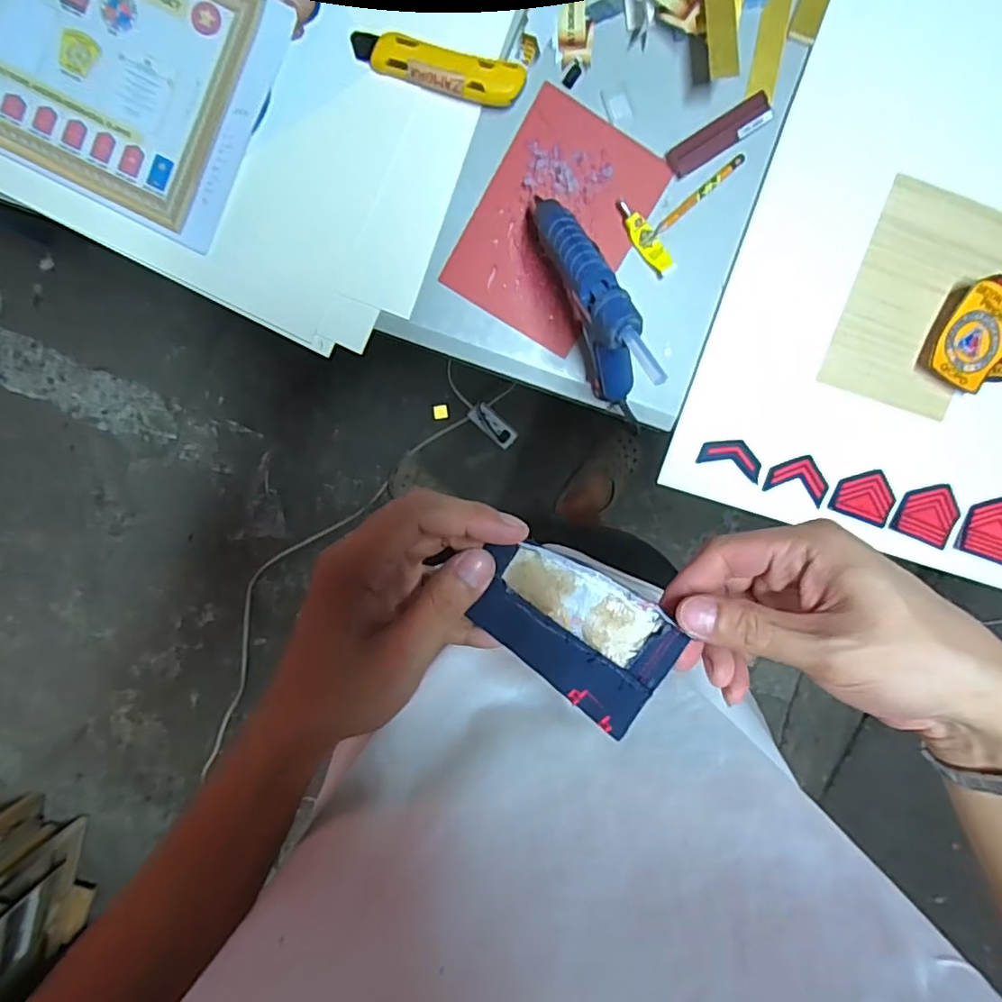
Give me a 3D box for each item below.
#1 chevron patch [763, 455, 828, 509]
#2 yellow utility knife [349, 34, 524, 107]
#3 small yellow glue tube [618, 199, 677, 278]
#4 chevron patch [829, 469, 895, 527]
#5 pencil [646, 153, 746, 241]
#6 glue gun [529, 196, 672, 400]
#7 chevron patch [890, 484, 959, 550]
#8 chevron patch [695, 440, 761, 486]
[{"bbox_3d":[0.298,-0.023,0.606,0.063,0.006,0.043,16,105,-4],"label":"chevron patch"},{"bbox_3d":[-0.054,-0.369,0.518,0.145,0.024,0.032,12,98,-5],"label":"yellow utility knife"},{"bbox_3d":[0.133,-0.242,0.560,0.022,0.005,0.077,-36,99,3],"label":"small yellow glue tube"},{"bbox_3d":[0.367,-0.006,0.612,0.064,0.006,0.051,18,105,-6],"label":"chevron patch"},{"bbox_3d":[0.180,-0.279,0.558,0.106,0.008,0.009,-40,99,3],"label":"pencil"},{"bbox_3d":[0.074,-0.168,0.499,0.035,0.146,0.178,-23,100,1],"label":"glue gun"},{"bbox_3d":[0.436,0.011,0.618,0.062,0.008,0.058,20,103,-3],"label":"chevron patch"},{"bbox_3d":[0.230,-0.043,0.599,0.066,0.005,0.032,17,98,-6],"label":"chevron patch"}]

